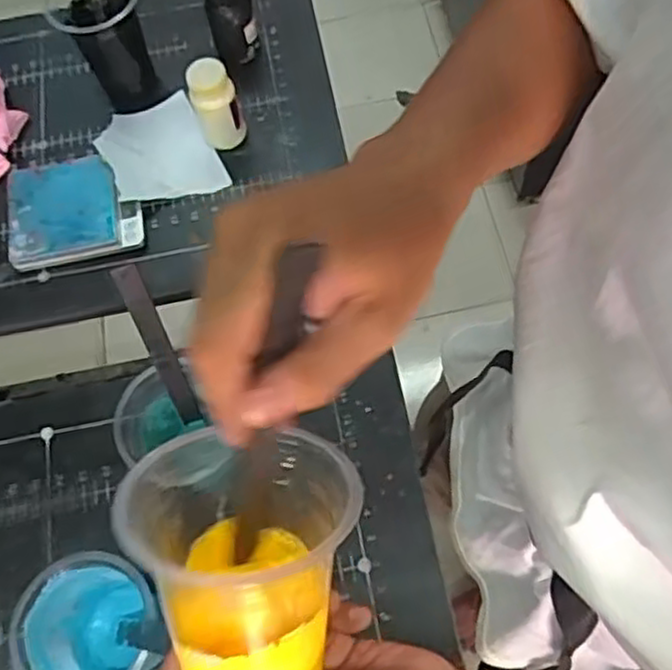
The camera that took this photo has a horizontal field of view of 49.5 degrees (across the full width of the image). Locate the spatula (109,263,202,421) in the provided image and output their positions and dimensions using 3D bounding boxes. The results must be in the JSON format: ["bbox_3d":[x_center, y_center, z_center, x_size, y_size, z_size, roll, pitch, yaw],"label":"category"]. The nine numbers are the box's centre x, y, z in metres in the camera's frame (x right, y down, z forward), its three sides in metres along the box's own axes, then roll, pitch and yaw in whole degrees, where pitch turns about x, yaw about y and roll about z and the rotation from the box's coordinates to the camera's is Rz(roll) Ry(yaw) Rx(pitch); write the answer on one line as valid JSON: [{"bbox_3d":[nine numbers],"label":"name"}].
[{"bbox_3d":[-0.122,0.010,0.507,0.016,0.147,0.004,-18,43,-6],"label":"spatula"}]

